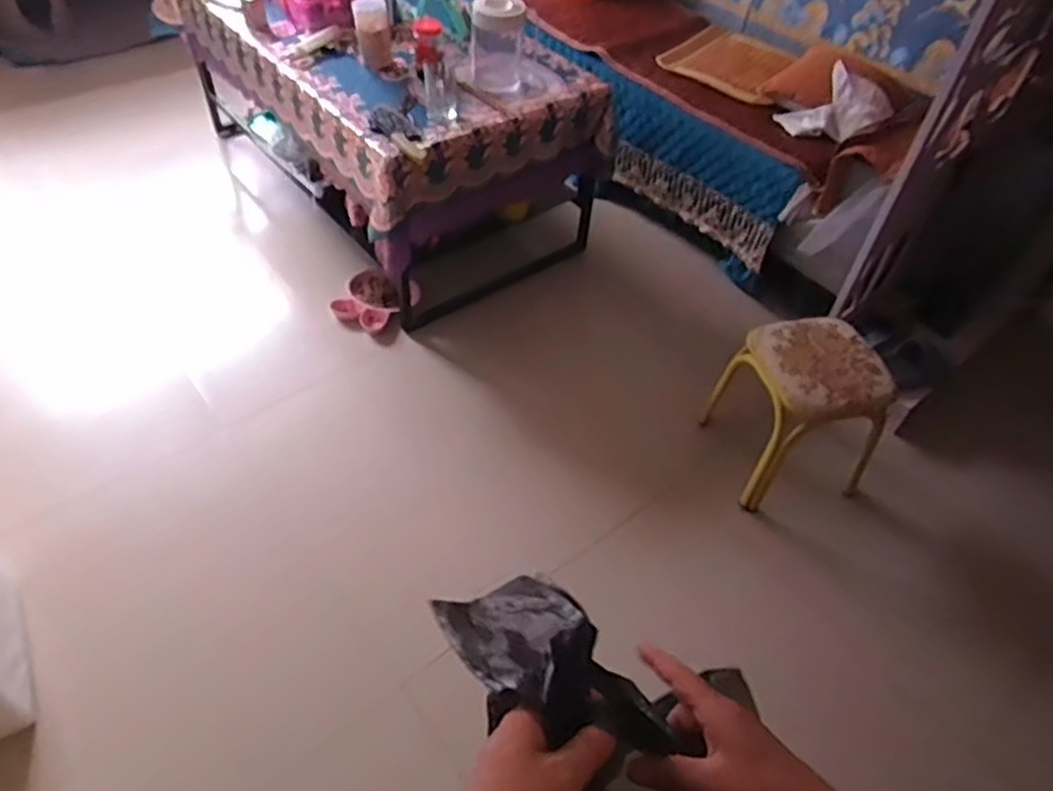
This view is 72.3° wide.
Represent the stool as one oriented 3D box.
[{"bbox_3d":[0.647,0.032,1.710,0.309,0.359,0.308,-8,50,-12],"label":"stool"}]

